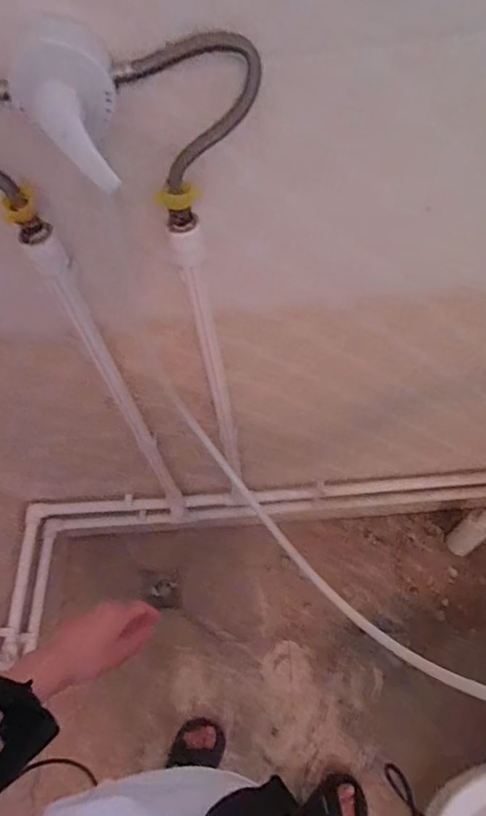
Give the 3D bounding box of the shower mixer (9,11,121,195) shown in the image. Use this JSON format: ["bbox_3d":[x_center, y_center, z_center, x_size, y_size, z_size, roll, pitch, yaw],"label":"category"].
[{"bbox_3d":[-0.123,-0.219,0.367,0.076,0.081,0.081,-22,60,-10],"label":"shower mixer"}]

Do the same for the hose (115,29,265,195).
[{"bbox_3d":[-0.042,-0.245,0.423,0.112,0.111,0.033,-7,58,-2],"label":"hose"}]

